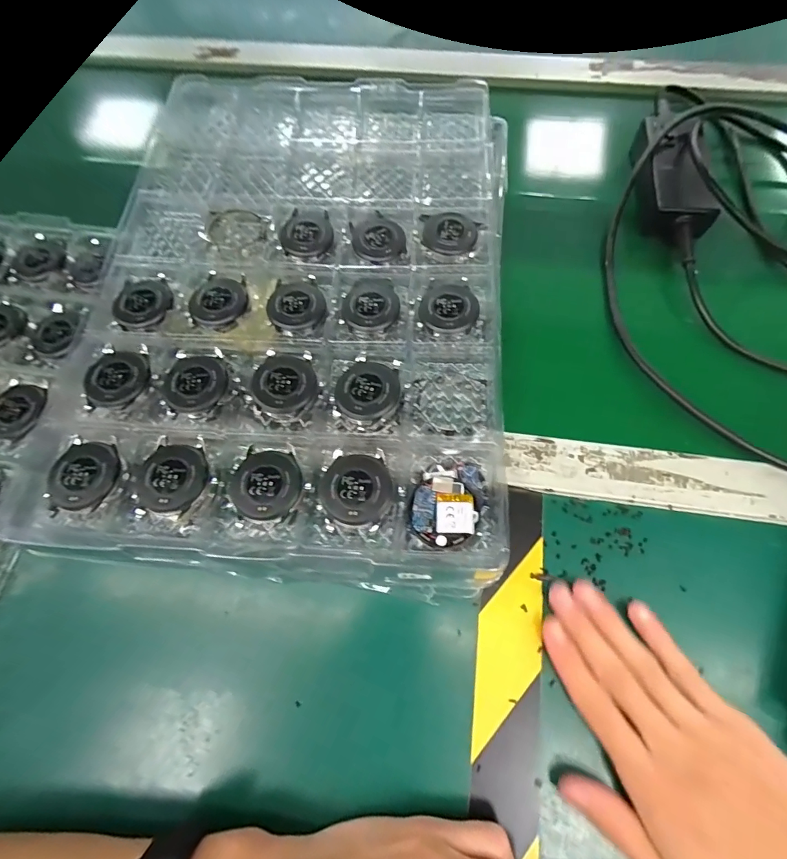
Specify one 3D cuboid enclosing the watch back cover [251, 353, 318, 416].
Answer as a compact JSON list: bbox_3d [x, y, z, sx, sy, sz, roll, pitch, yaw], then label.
[{"bbox_3d":[-0.074,-0.033,0.292,0.042,0.010,0.045,-5,70,0],"label":"watch back cover"}]

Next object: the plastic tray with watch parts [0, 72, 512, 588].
[{"bbox_3d":[-0.071,-0.119,0.336,0.313,0.031,0.433,6,68,4],"label":"plastic tray with watch parts"}]

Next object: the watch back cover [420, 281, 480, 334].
[{"bbox_3d":[0.041,-0.090,0.315,0.041,0.011,0.043,3,70,3],"label":"watch back cover"}]

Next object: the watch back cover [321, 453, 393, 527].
[{"bbox_3d":[-0.023,0.036,0.262,0.043,0.006,0.042,17,71,8],"label":"watch back cover"}]

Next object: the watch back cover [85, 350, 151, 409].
[{"bbox_3d":[-0.194,-0.038,0.295,0.042,0.009,0.043,21,72,9],"label":"watch back cover"}]

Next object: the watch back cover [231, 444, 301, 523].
[{"bbox_3d":[-0.079,0.033,0.263,0.041,0.008,0.042,8,70,5],"label":"watch back cover"}]

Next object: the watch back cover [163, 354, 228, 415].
[{"bbox_3d":[-0.137,-0.032,0.294,0.041,0.007,0.046,-42,74,-13],"label":"watch back cover"}]

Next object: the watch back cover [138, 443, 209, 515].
[{"bbox_3d":[-0.140,0.028,0.266,0.044,0.006,0.043,19,71,8],"label":"watch back cover"}]

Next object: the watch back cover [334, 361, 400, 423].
[{"bbox_3d":[-0.017,-0.026,0.289,0.043,0.009,0.041,21,72,9],"label":"watch back cover"}]

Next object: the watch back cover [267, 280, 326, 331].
[{"bbox_3d":[-0.073,-0.096,0.320,0.041,0.006,0.042,-5,70,0],"label":"watch back cover"}]

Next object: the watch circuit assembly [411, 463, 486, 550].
[{"bbox_3d":[0.034,0.043,0.259,0.040,0.005,0.056,24,72,10],"label":"watch circuit assembly"}]

